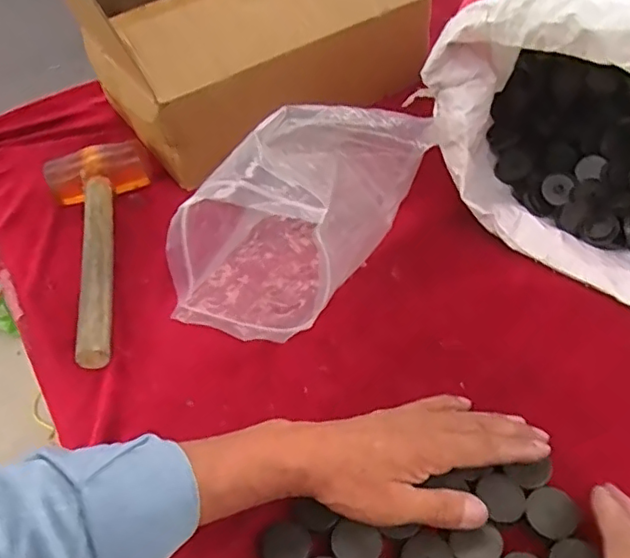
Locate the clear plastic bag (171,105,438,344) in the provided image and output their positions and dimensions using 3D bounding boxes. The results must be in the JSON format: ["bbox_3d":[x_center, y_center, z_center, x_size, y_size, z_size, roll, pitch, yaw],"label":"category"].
[{"bbox_3d":[-0.012,-0.076,0.534,0.139,0.147,0.239,23,54,25],"label":"clear plastic bag"}]

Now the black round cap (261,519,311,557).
[{"bbox_3d":[-0.019,0.177,0.390,0.031,0.014,0.032,-3,47,4],"label":"black round cap"}]

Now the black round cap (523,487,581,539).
[{"bbox_3d":[0.156,0.157,0.391,0.033,0.013,0.031,-3,47,4],"label":"black round cap"}]

